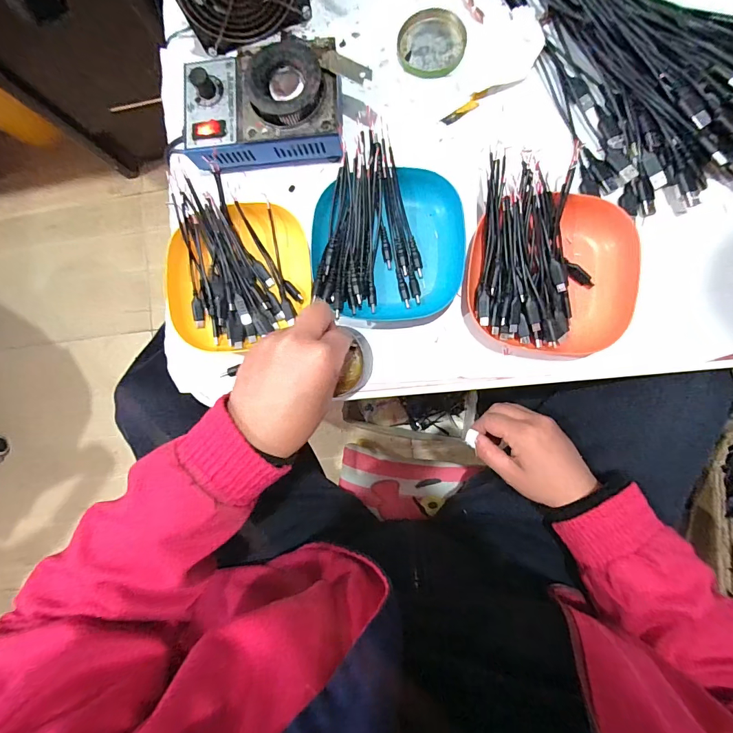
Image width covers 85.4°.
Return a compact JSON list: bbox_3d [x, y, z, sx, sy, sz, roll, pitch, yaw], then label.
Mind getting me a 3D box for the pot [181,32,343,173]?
[{"bbox_3d":[-0.099,-0.241,0.384,0.150,0.064,0.113,-3,87,6],"label":"pot"}]

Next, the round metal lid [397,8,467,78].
[{"bbox_3d":[0.065,-0.325,0.398,0.066,0.009,0.059,17,90,7],"label":"round metal lid"}]

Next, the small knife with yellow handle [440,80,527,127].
[{"bbox_3d":[0.112,-0.263,0.389,0.084,0.004,0.013,-29,85,4],"label":"small knife with yellow handle"}]

